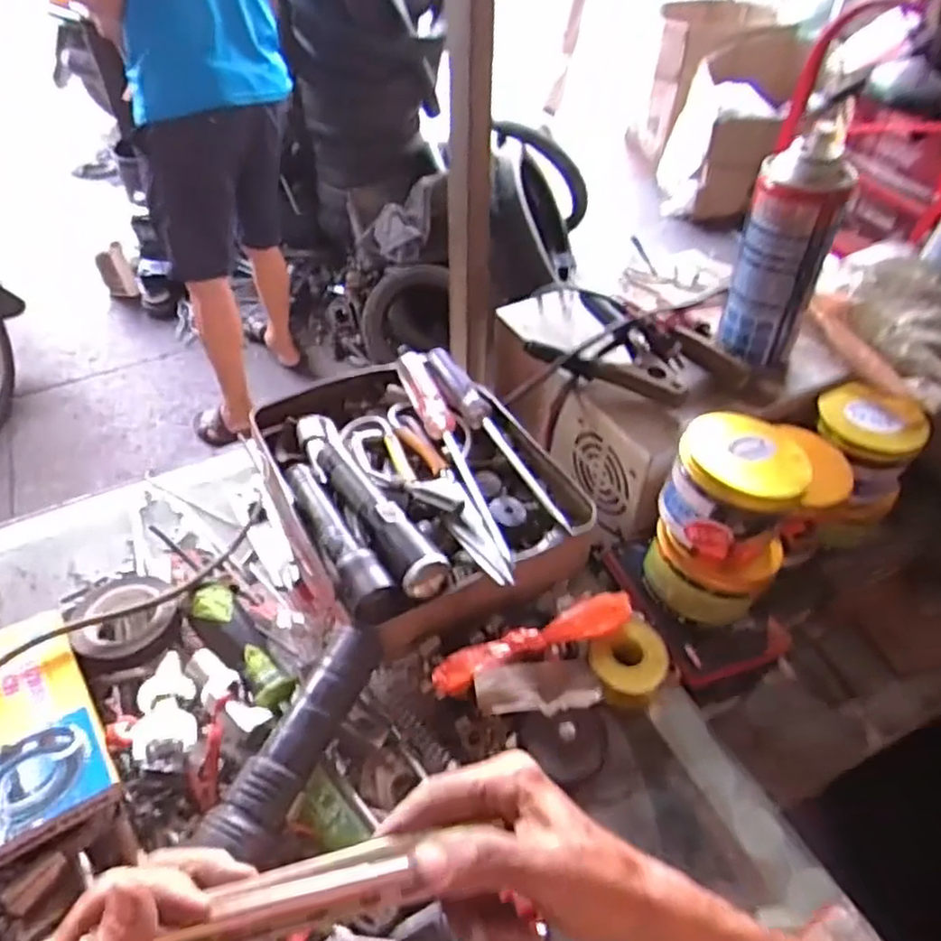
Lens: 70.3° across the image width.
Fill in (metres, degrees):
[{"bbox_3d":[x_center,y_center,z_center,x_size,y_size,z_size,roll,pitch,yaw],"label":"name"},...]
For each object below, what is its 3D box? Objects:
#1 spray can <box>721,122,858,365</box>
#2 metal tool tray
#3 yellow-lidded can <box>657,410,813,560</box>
[{"bbox_3d":[0.242,-0.165,0.522,0.068,0.155,0.052,20,52,16],"label":"spray can"},{"bbox_3d":[-0.047,-0.001,0.524,0.204,0.056,0.261,-23,53,-19],"label":"metal tool tray"},{"bbox_3d":[0.179,0.012,0.459,0.081,0.064,0.084,20,52,16],"label":"yellow-lidded can"}]

